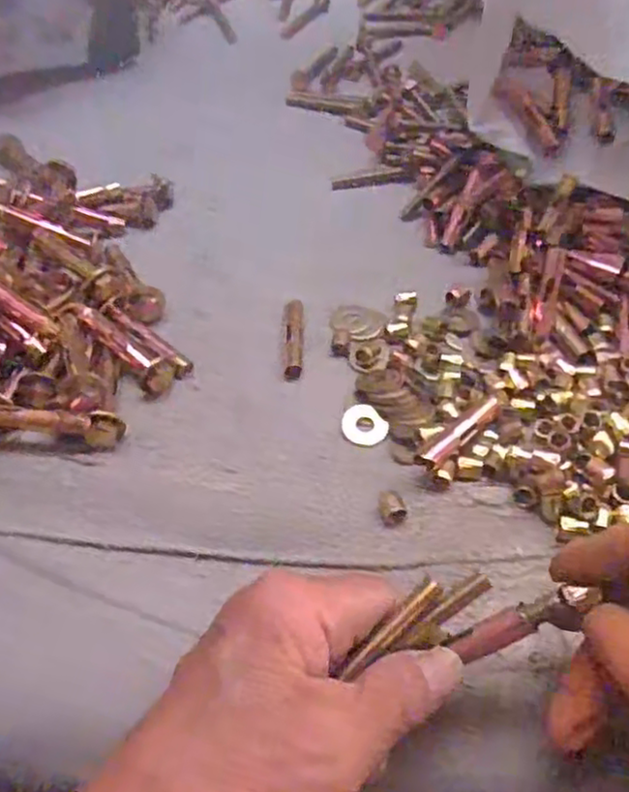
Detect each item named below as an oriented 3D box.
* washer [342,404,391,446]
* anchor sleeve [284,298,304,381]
[{"bbox_3d":[0.022,0.013,0.317,0.019,0.004,0.022,-29,53,-19],"label":"washer"},{"bbox_3d":[-0.011,-0.029,0.348,0.011,0.010,0.049,-2,49,3],"label":"anchor sleeve"}]

